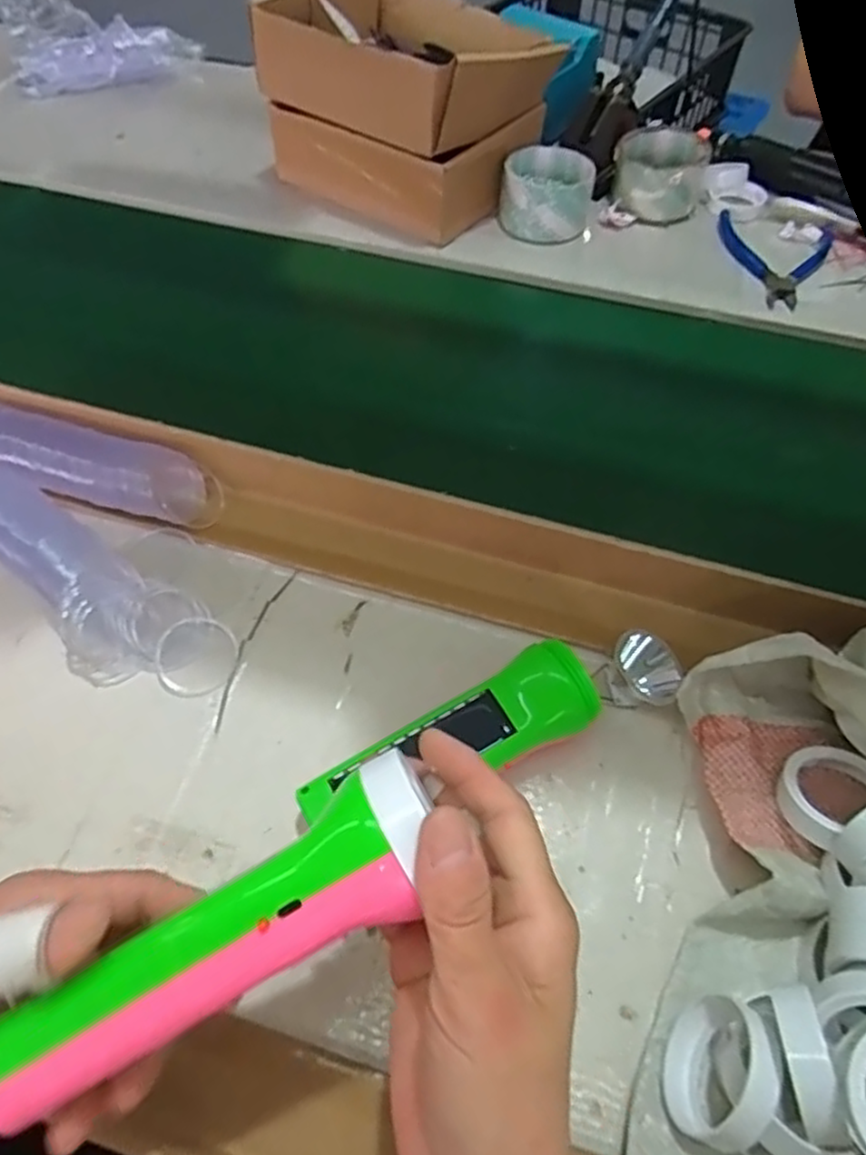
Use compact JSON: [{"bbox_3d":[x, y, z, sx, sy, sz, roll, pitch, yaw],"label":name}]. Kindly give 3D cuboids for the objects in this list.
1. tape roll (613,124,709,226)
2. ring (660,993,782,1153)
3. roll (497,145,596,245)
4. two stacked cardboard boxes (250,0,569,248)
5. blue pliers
[{"bbox_3d":[0.220,-0.391,0.702,0.086,0.052,0.090,0,56,0],"label":"tape roll"},{"bbox_3d":[0.118,0.202,0.295,0.018,0.055,0.053,29,55,-8],"label":"ring"},{"bbox_3d":[0.106,-0.362,0.682,0.082,0.052,0.078,0,56,0],"label":"roll"},{"bbox_3d":[-0.015,-0.464,0.690,0.227,0.133,0.224,32,62,19],"label":"two stacked cardboard boxes"},{"bbox_3d":[0.301,-0.294,0.661,0.104,0.010,0.125,24,60,15],"label":"blue pliers"}]

